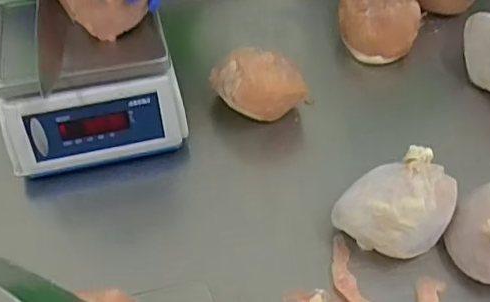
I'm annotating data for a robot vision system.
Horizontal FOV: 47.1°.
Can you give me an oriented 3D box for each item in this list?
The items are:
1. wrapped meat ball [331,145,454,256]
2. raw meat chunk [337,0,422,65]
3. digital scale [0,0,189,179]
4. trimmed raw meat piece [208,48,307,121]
[{"bbox_3d":[0.175,0.065,0.658,0.115,0.114,0.106,34,57,26],"label":"wrapped meat ball"},{"bbox_3d":[0.219,-0.218,0.927,0.127,0.069,0.138,0,49,0],"label":"raw meat chunk"},{"bbox_3d":[-0.207,-0.087,0.756,0.233,0.149,0.190,-10,50,-8],"label":"digital scale"},{"bbox_3d":[0.020,-0.098,0.801,0.127,0.074,0.079,-12,50,-10],"label":"trimmed raw meat piece"}]

